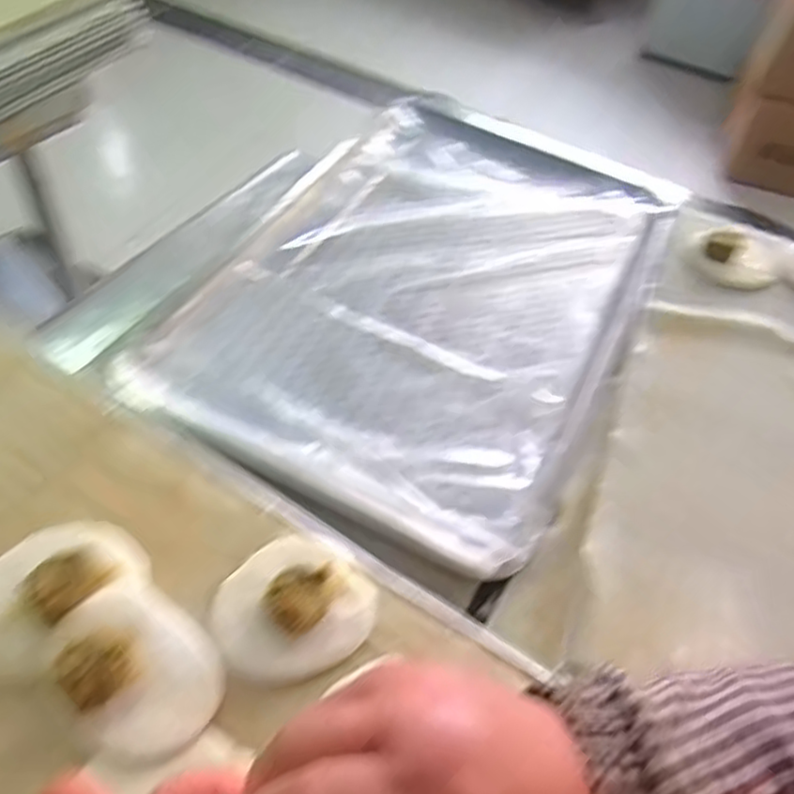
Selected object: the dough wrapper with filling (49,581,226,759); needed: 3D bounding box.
[{"bbox_3d":[-0.151,0.152,0.410,0.100,0.031,0.076,39,56,21],"label":"dough wrapper with filling"}]

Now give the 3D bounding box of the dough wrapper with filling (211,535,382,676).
[{"bbox_3d":[-0.063,0.128,0.444,0.087,0.026,0.095,4,51,-5],"label":"dough wrapper with filling"}]

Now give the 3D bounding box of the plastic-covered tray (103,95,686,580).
[{"bbox_3d":[0.044,-0.128,0.753,0.401,0.034,0.598,24,52,12],"label":"plastic-covered tray"}]

